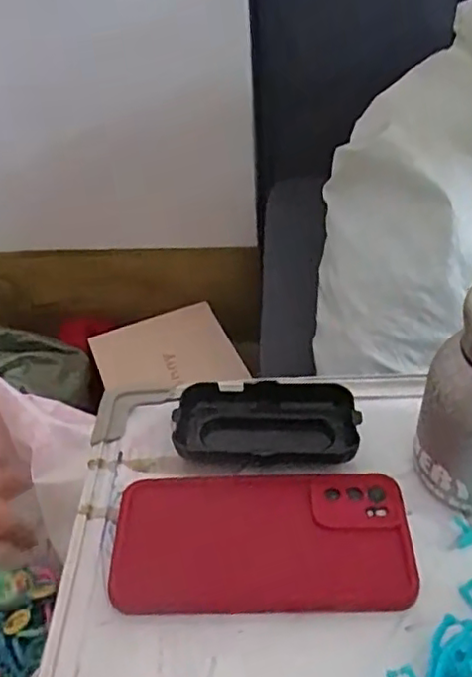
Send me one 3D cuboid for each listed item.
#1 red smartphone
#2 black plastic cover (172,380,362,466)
[{"bbox_3d":[0.013,0.110,0.348,0.159,0.013,0.074,-2,42,3],"label":"red smartphone"},{"bbox_3d":[0.019,0.054,0.398,0.109,0.026,0.054,2,43,8],"label":"black plastic cover"}]

